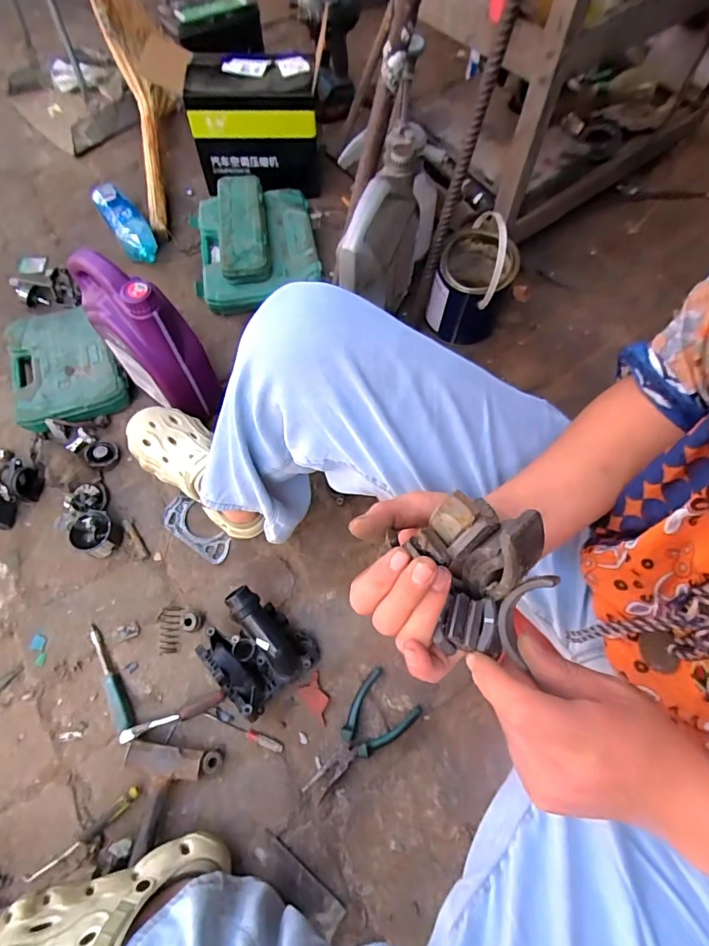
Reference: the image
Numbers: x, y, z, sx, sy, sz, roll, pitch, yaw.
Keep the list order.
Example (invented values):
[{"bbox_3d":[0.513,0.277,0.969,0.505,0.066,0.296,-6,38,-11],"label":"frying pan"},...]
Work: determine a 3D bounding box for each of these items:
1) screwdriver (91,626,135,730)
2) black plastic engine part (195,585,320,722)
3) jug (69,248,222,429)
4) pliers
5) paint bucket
[{"bbox_3d":[-0.360,0.296,0.685,0.022,0.022,0.160,-30,69,-13],"label":"screwdriver"},{"bbox_3d":[-0.140,0.249,0.671,0.125,0.100,0.135,-41,72,-17],"label":"black plastic engine part"},{"bbox_3d":[-0.336,-0.220,0.760,0.202,0.273,0.099,40,72,16],"label":"jug"},{"bbox_3d":[0.002,0.368,0.654,0.178,0.018,0.085,-41,72,-16],"label":"pliers"},{"bbox_3d":[0.228,-0.371,0.907,0.141,0.199,0.166,16,67,7],"label":"paint bucket"}]

